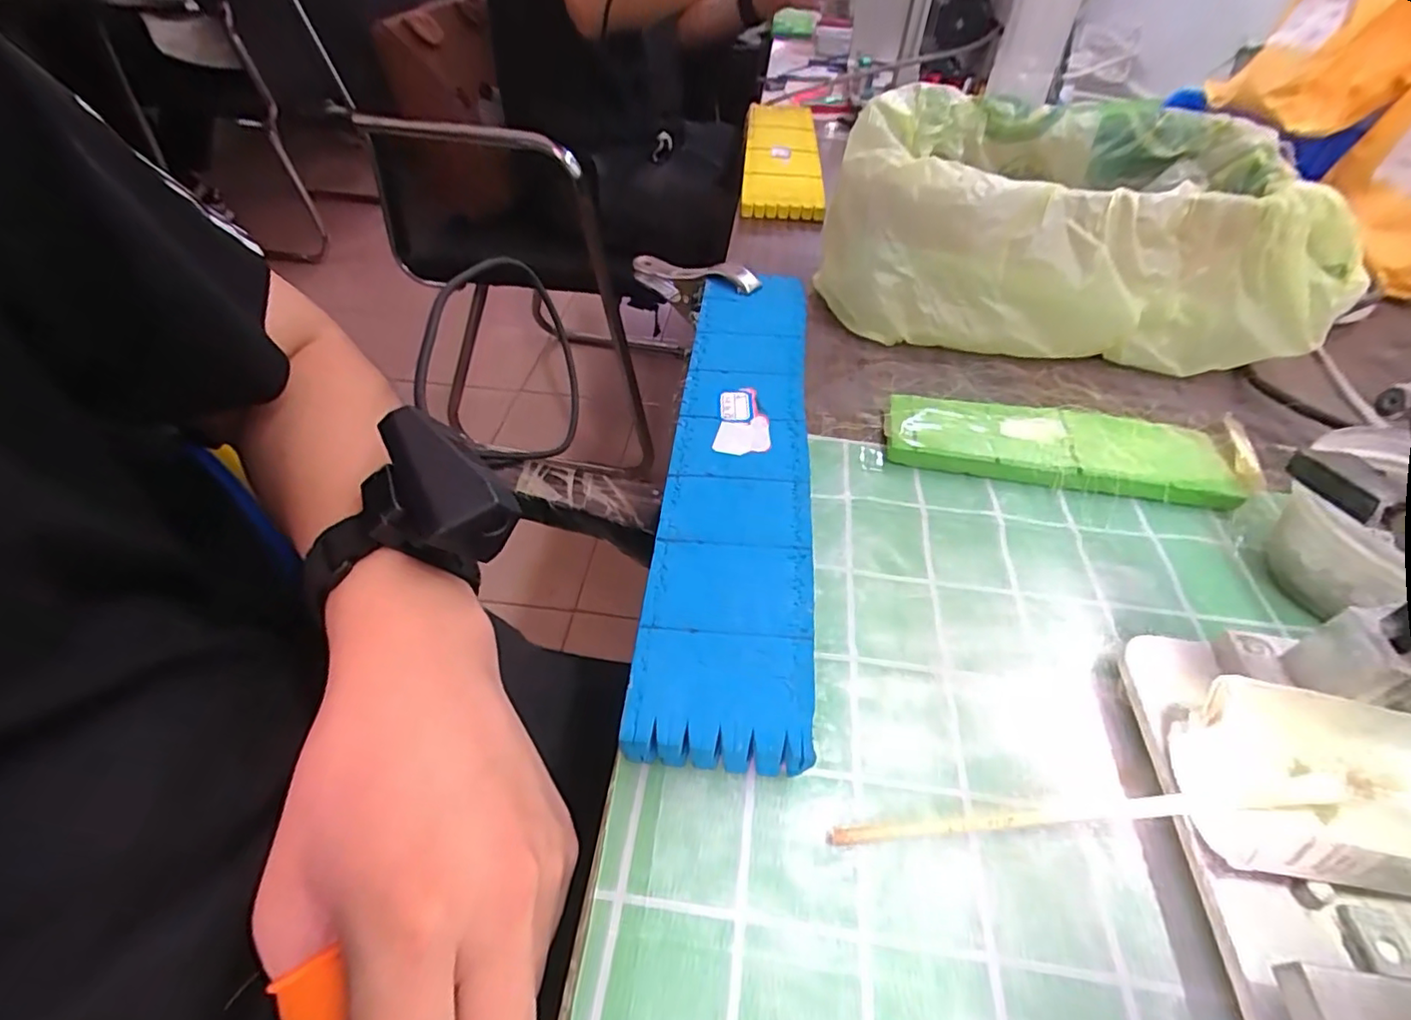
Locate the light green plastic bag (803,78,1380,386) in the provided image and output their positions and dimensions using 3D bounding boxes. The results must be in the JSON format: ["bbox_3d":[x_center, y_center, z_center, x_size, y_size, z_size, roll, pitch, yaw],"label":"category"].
[{"bbox_3d":[0.237,-0.189,0.407,0.296,0.121,0.157,10,47,8],"label":"light green plastic bag"}]

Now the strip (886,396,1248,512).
[{"bbox_3d":[0.188,-0.034,0.327,0.174,0.013,0.056,9,47,6],"label":"strip"}]

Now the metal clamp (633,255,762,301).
[{"bbox_3d":[-0.010,-0.170,0.448,0.121,0.033,0.014,22,49,39],"label":"metal clamp"}]

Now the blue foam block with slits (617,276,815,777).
[{"bbox_3d":[0.018,-0.030,0.313,0.065,0.027,0.312,5,47,3],"label":"blue foam block with slits"}]

